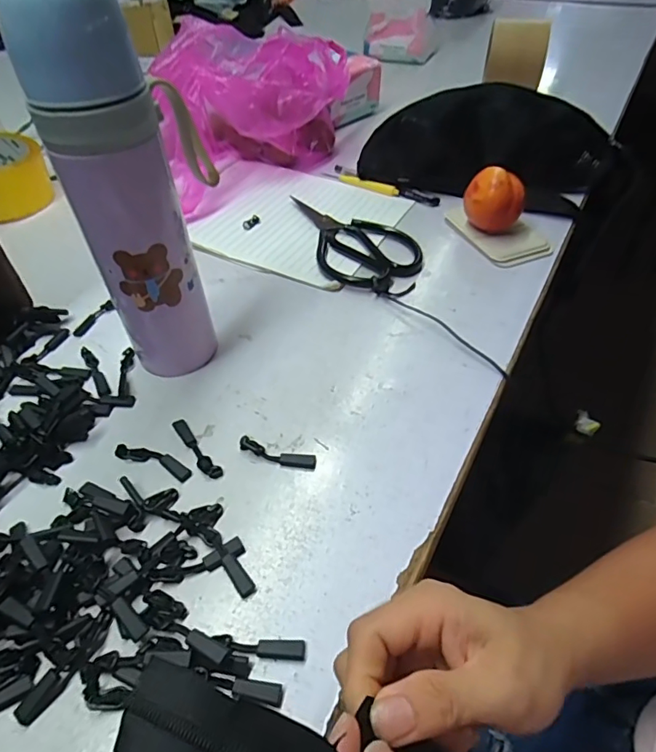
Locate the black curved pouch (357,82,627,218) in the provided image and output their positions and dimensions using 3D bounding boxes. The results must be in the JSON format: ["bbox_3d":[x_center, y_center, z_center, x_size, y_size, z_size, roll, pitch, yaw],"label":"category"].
[{"bbox_3d":[0.181,-0.253,0.548,0.281,0.094,0.101,10,49,10],"label":"black curved pouch"}]

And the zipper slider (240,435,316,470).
[{"bbox_3d":[-0.035,0.052,0.331,0.054,0.005,0.012,12,49,12],"label":"zipper slider"}]

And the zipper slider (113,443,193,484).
[{"bbox_3d":[-0.117,0.057,0.330,0.057,0.004,0.013,16,50,15],"label":"zipper slider"}]

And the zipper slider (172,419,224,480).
[{"bbox_3d":[-0.091,0.049,0.335,0.011,0.004,0.059,-31,54,-24],"label":"zipper slider"}]

